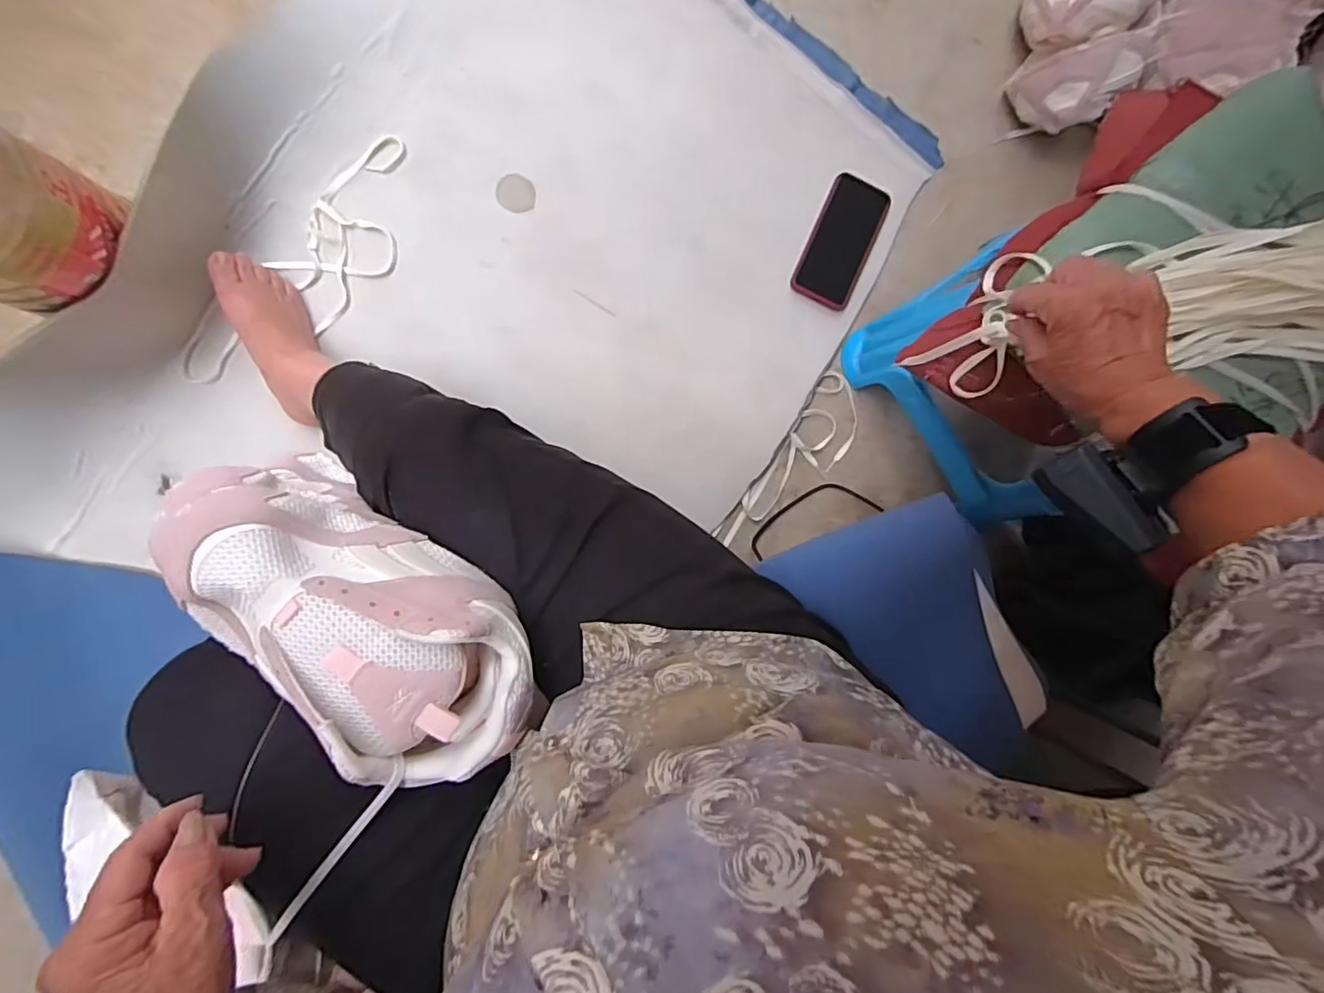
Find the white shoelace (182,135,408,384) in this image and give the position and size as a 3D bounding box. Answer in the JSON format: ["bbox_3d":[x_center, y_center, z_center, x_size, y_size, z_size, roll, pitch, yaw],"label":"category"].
[{"bbox_3d":[-0.417,-0.266,0.699,0.118,0.015,0.371,40,88,-6],"label":"white shoelace"}]

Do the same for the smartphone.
[{"bbox_3d":[0.233,-0.329,0.761,0.087,0.013,0.165,22,90,-6],"label":"smartphone"}]

